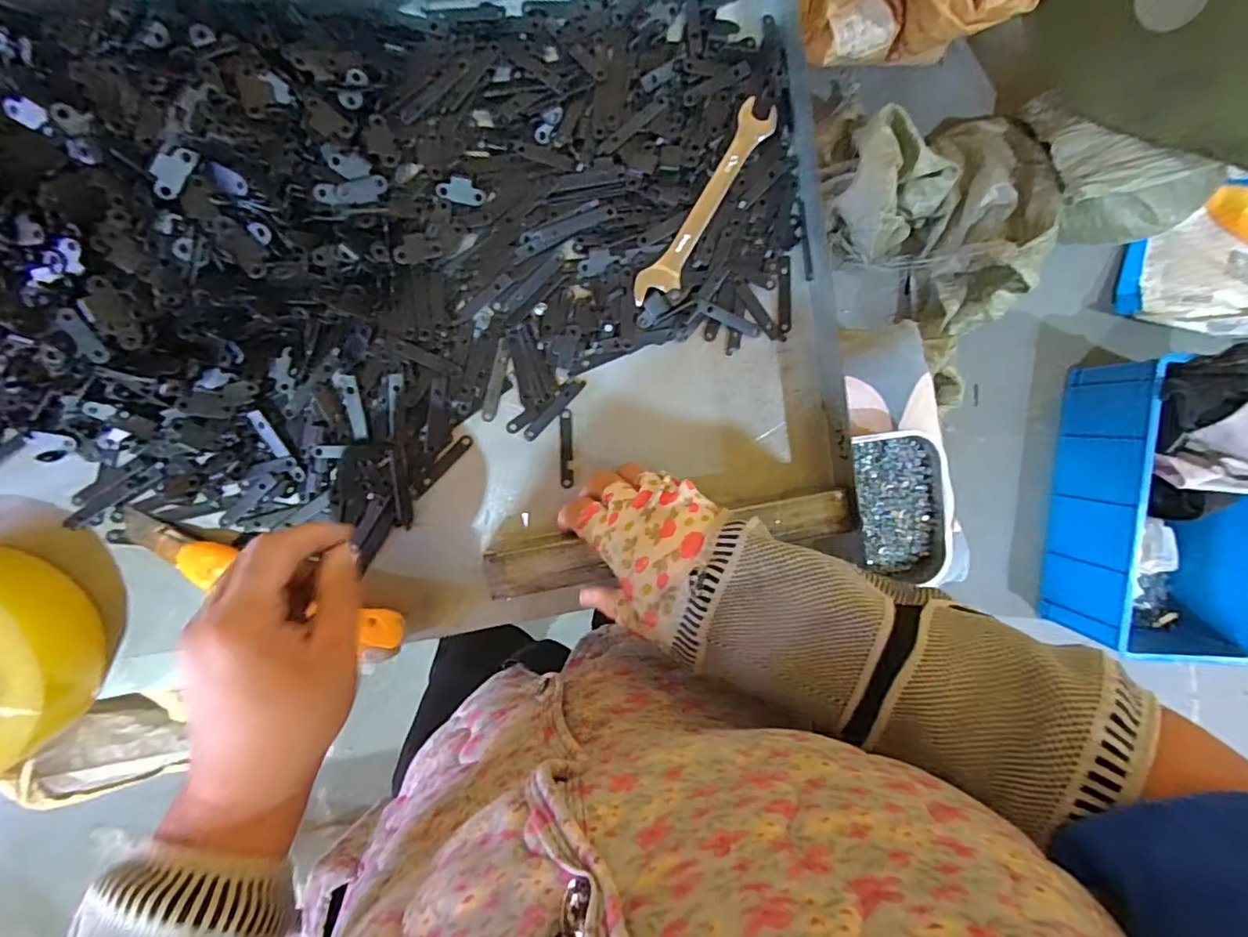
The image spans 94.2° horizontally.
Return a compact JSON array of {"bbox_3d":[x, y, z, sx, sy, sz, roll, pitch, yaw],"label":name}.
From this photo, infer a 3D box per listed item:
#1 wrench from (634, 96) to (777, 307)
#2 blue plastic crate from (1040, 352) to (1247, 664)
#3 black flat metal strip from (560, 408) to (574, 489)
[{"bbox_3d":[0.051,-0.168,0.371,0.024,0.006,0.145,31,92,-7],"label":"wrench"},{"bbox_3d":[1.124,0.097,1.230,0.324,0.214,0.603,6,95,-5],"label":"blue plastic crate"},{"bbox_3d":[-0.038,-0.013,0.388,0.009,0.004,0.052,-1,95,-5],"label":"black flat metal strip"}]

